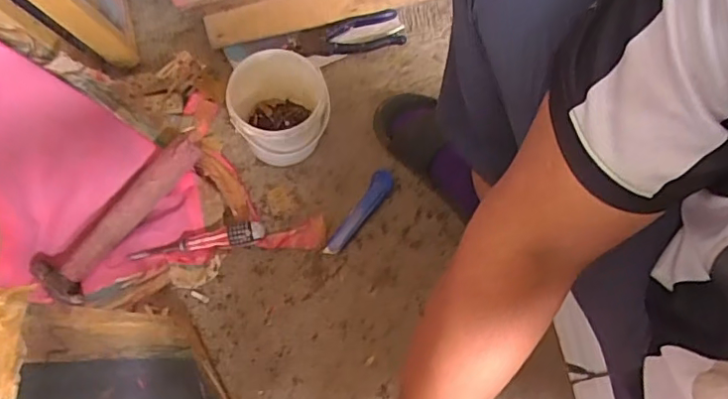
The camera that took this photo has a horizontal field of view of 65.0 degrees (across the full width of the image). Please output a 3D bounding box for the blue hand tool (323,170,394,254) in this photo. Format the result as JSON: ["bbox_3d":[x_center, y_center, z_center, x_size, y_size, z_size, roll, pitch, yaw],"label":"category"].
[{"bbox_3d":[-0.004,0.018,0.807,0.033,0.020,0.145,33,71,10],"label":"blue hand tool"}]

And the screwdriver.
[{"bbox_3d":[-0.221,0.053,0.748,0.175,0.021,0.024,-8,70,-6],"label":"screwdriver"}]

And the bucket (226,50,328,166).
[{"bbox_3d":[-0.115,-0.117,0.795,0.130,0.131,0.122,-13,70,-7],"label":"bucket"}]

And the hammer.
[{"bbox_3d":[-0.329,0.012,0.757,0.085,0.045,0.266,34,72,10],"label":"hammer"}]

